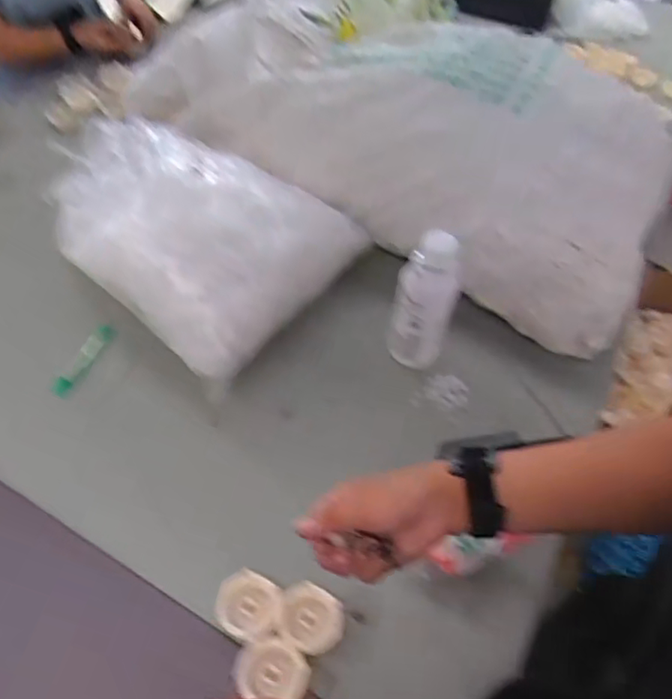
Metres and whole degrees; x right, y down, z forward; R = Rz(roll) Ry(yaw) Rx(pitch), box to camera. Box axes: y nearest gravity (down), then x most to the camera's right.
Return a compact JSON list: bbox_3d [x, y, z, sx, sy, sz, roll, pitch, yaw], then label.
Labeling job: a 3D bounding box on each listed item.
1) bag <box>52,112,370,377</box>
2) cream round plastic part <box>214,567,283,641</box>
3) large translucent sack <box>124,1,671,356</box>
[{"bbox_3d":[-0.231,-0.208,0.823,0.464,0.145,0.309,32,53,19],"label":"bag"},{"bbox_3d":[-0.086,0.251,0.576,0.065,0.010,0.059,22,50,10],"label":"cream round plastic part"},{"bbox_3d":[0.077,-0.336,0.893,0.816,0.257,0.342,29,52,16],"label":"large translucent sack"}]

